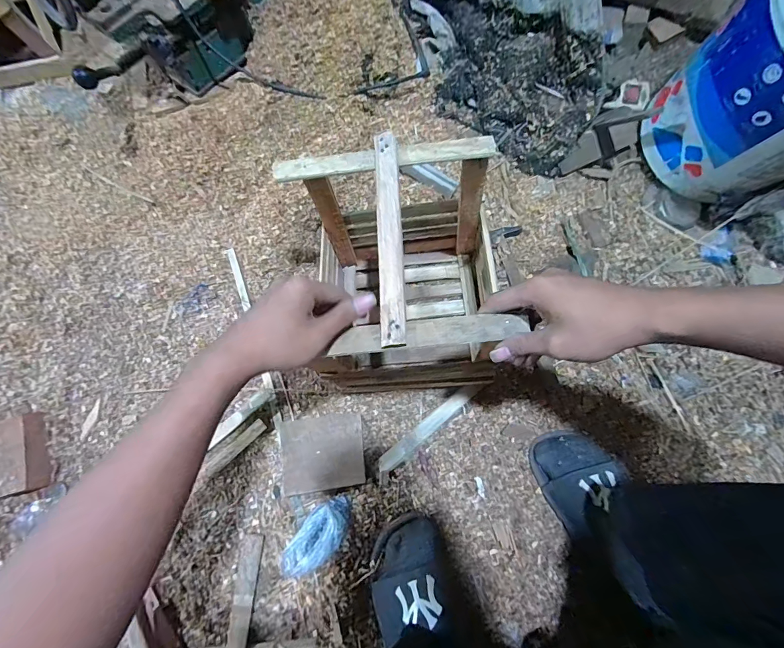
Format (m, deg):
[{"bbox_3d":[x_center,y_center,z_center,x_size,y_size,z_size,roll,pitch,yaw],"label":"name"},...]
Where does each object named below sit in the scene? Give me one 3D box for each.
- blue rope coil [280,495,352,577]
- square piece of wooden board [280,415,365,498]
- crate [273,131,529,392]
[{"bbox_3d":[-0.101,0.292,0.516,0.053,0.028,0.116,39,76,11],"label":"blue rope coil"},{"bbox_3d":[-0.102,0.189,0.558,0.119,0.011,0.103,-7,63,-9],"label":"square piece of wooden board"},{"bbox_3d":[0.024,-0.056,0.515,0.252,0.279,0.246,-9,72,-3],"label":"crate"}]

